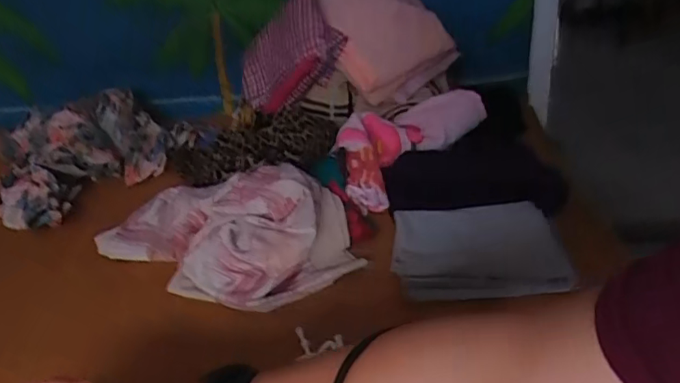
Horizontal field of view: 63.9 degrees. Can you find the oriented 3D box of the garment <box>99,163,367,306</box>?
[{"bbox_3d":[-0.135,0.038,0.670,0.319,0.097,0.188,13,35,30],"label":"garment"}]

